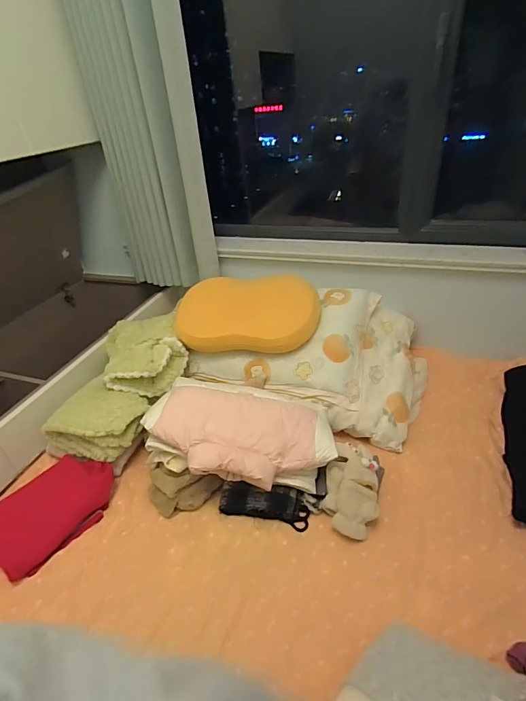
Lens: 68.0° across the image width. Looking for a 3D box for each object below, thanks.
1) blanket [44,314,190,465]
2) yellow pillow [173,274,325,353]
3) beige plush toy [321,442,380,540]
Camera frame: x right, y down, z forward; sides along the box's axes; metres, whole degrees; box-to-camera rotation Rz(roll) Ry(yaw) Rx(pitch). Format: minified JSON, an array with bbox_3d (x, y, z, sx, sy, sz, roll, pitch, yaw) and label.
[{"bbox_3d":[-0.450,0.089,1.265,0.282,0.153,0.531,10,54,22],"label":"blanket"},{"bbox_3d":[-0.058,-0.129,1.342,0.494,0.277,0.091,0,-8,9],"label":"yellow pillow"},{"bbox_3d":[0.238,0.360,1.054,0.141,0.111,0.257,5,36,15],"label":"beige plush toy"}]

